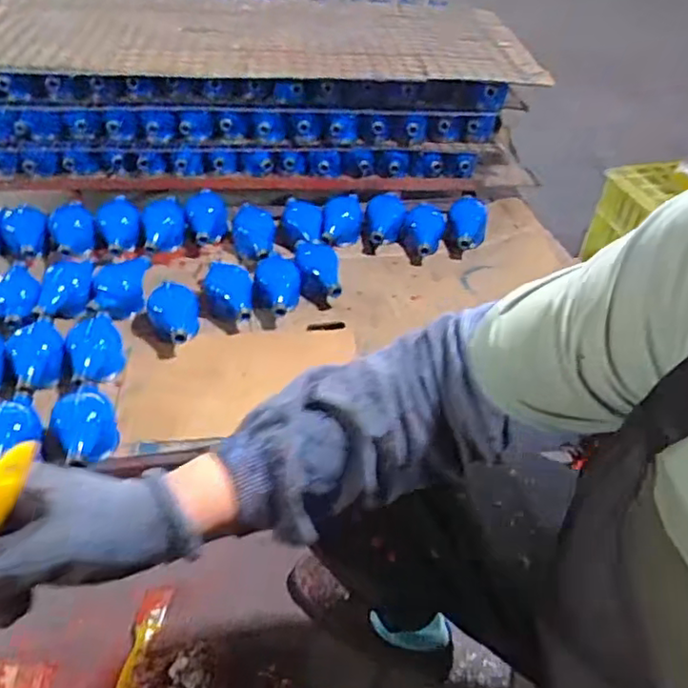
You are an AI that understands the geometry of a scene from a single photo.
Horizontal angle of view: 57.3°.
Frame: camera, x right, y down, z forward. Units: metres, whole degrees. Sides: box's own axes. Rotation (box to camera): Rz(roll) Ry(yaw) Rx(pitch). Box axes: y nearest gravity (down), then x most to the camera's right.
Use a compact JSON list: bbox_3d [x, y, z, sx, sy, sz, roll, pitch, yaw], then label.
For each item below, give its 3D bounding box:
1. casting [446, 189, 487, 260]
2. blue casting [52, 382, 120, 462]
[{"bbox_3d":[0.287,-0.289,1.468,0.093,0.085,0.149,10,43,7],"label":"casting"},{"bbox_3d":[-0.388,0.118,0.945,0.087,0.080,0.091,-18,46,-21],"label":"blue casting"}]

